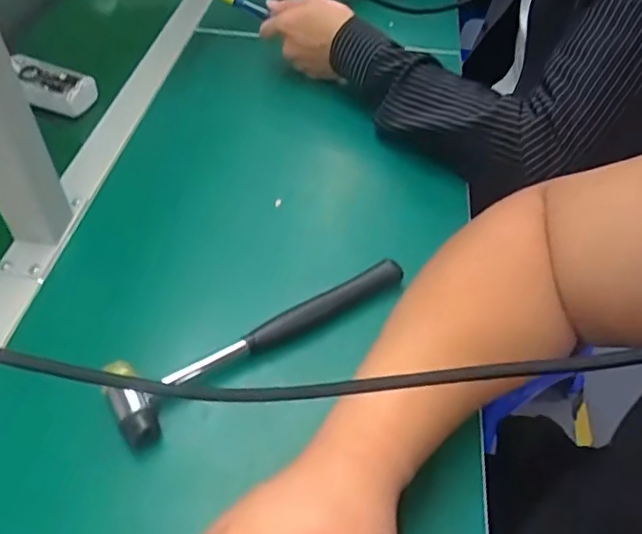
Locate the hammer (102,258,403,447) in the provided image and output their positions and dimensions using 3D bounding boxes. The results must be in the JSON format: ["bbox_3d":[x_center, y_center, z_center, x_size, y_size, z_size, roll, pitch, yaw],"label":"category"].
[{"bbox_3d":[-0.039,0.055,0.436,0.234,0.043,0.047,-26,51,-23],"label":"hammer"}]

